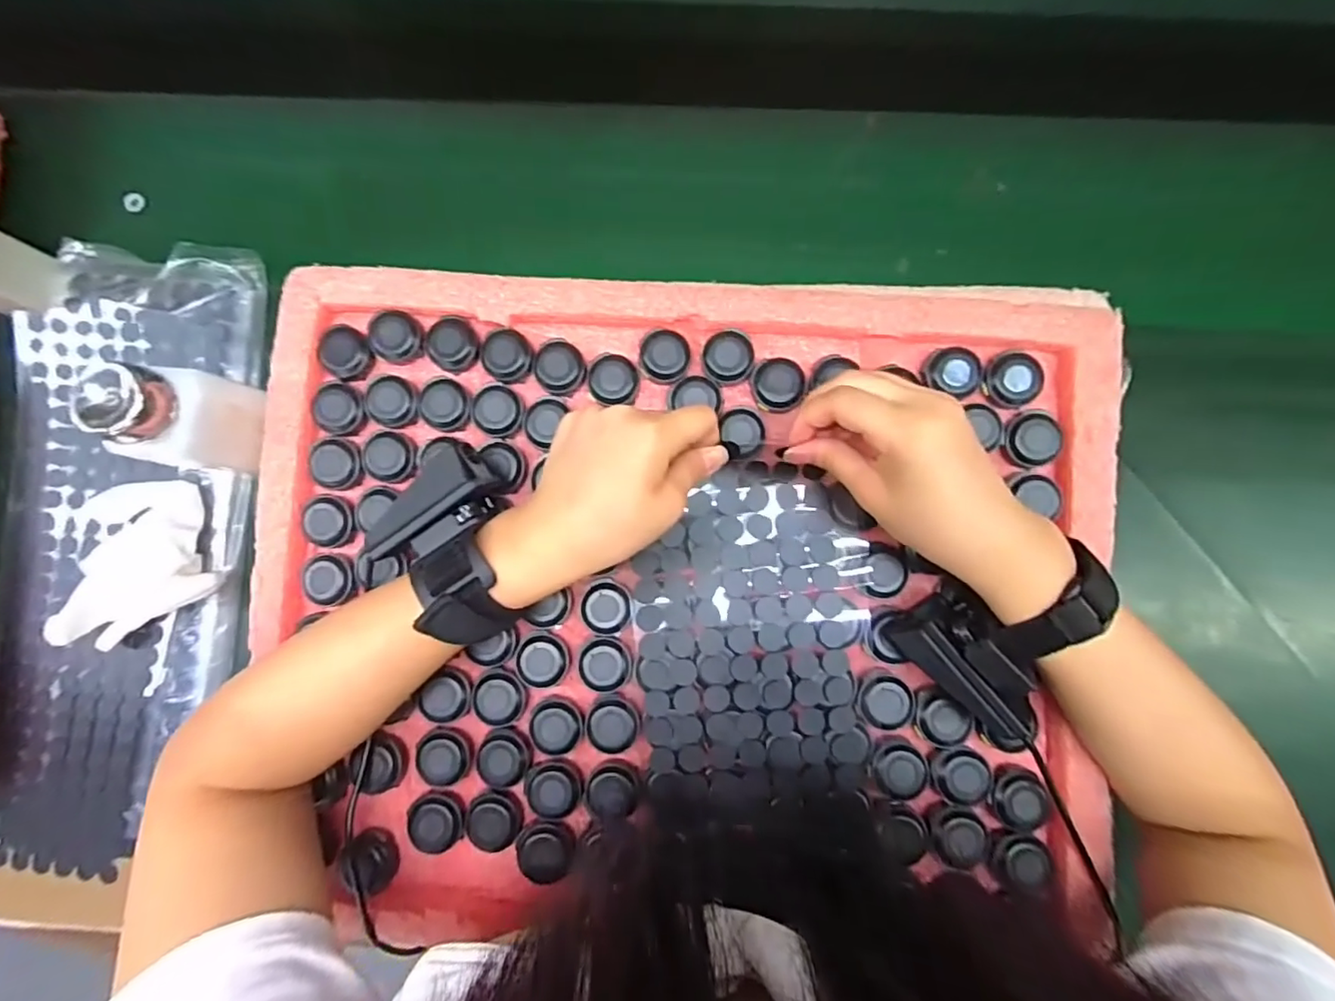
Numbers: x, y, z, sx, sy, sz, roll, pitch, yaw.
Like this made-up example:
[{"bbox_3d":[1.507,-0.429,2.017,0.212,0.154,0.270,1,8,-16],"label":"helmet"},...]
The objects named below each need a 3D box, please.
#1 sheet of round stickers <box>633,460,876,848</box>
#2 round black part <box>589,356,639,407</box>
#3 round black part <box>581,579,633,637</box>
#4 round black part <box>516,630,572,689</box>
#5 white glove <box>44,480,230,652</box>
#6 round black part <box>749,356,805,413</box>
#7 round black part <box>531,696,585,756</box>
[{"bbox_3d":[0.045,0.078,0.309,0.121,0.015,0.189,1,84,4],"label":"sheet of round stickers"},{"bbox_3d":[-0.031,-0.068,0.329,0.027,0.011,0.025,0,84,4],"label":"round black part"},{"bbox_3d":[-0.033,0.059,0.319,0.028,0.008,0.030,0,84,4],"label":"round black part"},{"bbox_3d":[-0.068,0.087,0.320,0.029,0.010,0.028,0,84,4],"label":"round black part"},{"bbox_3d":[-0.350,0.038,0.375,0.091,0.053,0.097,-12,83,3],"label":"white glove"},{"bbox_3d":[0.061,-0.065,0.324,0.028,0.010,0.027,0,84,4],"label":"round black part"},{"bbox_3d":[-0.059,0.122,0.315,0.028,0.008,0.029,-4,84,4],"label":"round black part"}]

